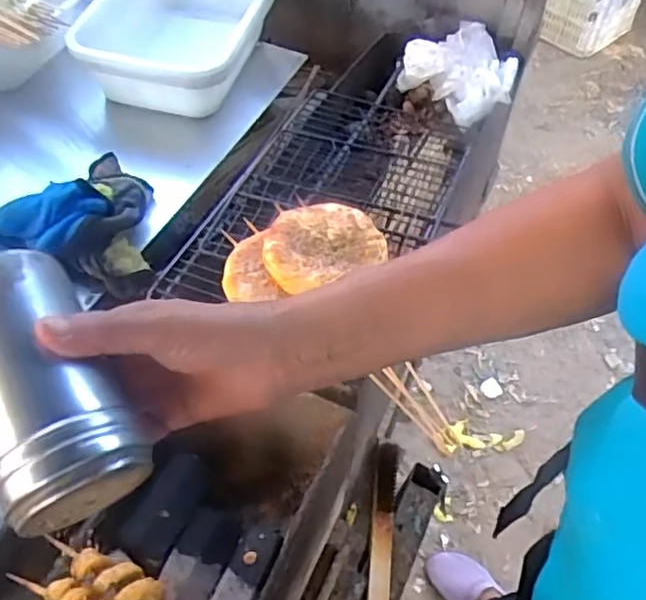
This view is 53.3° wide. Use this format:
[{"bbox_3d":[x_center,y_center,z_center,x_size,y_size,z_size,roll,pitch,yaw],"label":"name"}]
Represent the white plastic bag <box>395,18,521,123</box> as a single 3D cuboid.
[{"bbox_3d":[0.185,-0.301,0.845,0.116,0.061,0.133,-32,63,-24],"label":"white plastic bag"}]

